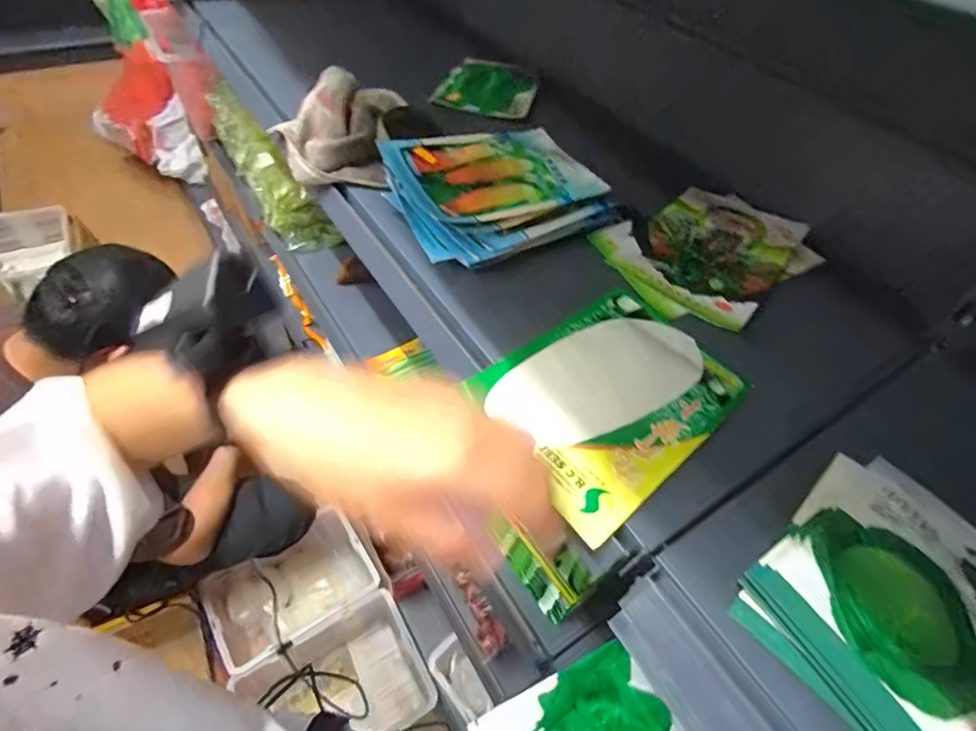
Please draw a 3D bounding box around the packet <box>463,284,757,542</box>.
[{"bbox_3d":[0.083,0.016,0.343,0.180,0.013,0.127,-33,59,-31],"label":"packet"}]

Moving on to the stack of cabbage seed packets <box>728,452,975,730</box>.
[{"bbox_3d":[0.213,0.113,0.259,0.154,0.015,0.105,-29,59,-26],"label":"stack of cabbage seed packets"}]

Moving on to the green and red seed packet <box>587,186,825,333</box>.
[{"bbox_3d":[0.204,-0.109,0.459,0.204,0.013,0.143,-30,59,-27],"label":"green and red seed packet"}]

